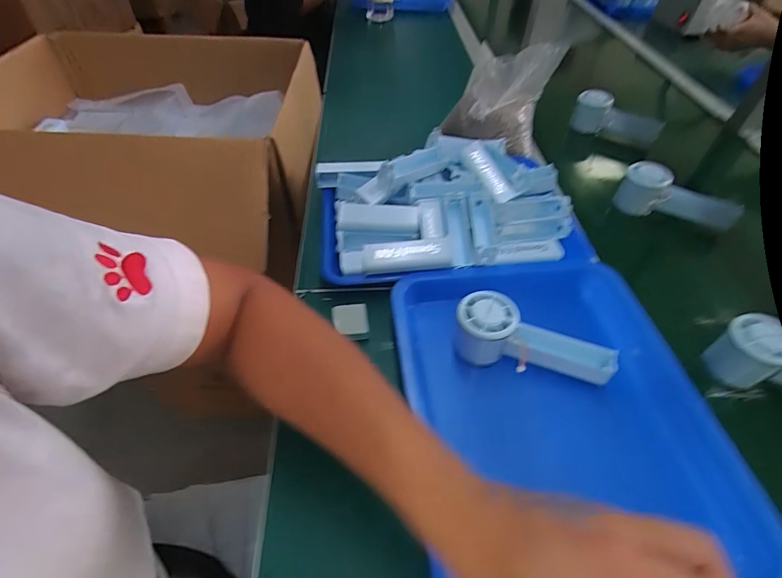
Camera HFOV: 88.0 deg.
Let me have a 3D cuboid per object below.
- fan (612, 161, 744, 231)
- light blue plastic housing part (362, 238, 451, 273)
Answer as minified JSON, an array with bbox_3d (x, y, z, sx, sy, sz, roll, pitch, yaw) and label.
[{"bbox_3d":[0.406,-0.128,0.577,0.155,0.057,0.060,22,52,17],"label":"fan"},{"bbox_3d":[0.018,-0.038,0.476,0.102,0.032,0.028,-3,49,-5],"label":"light blue plastic housing part"}]

